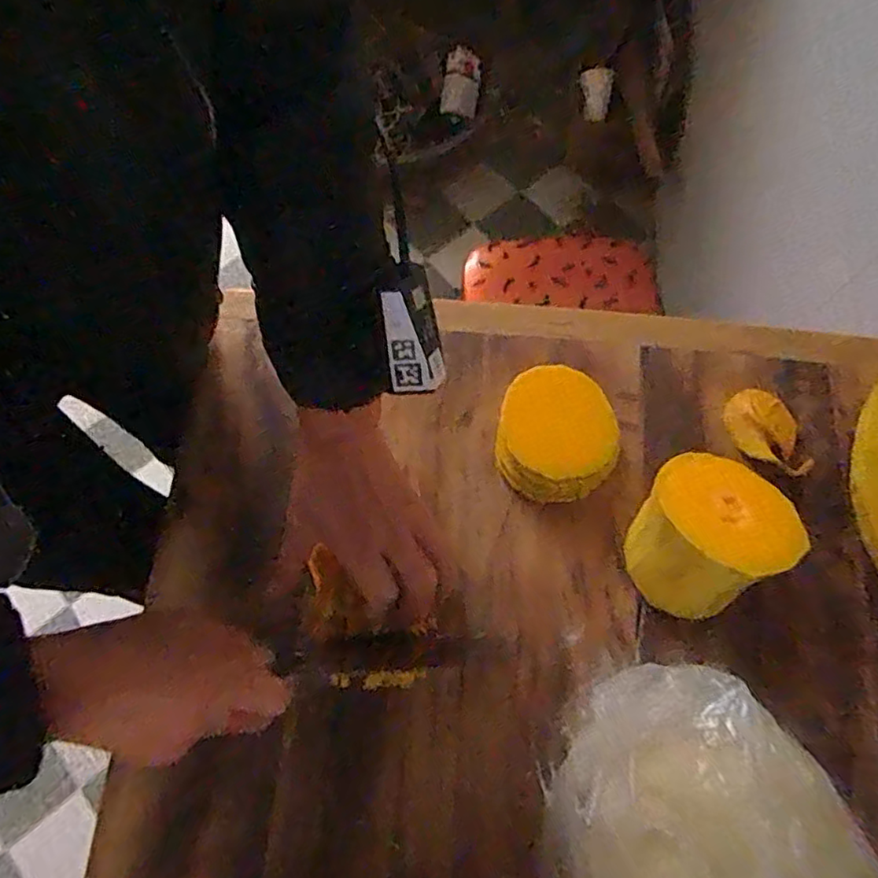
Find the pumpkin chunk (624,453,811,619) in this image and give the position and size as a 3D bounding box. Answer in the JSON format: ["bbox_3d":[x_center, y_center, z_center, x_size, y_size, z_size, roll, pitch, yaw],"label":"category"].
[{"bbox_3d":[0.177,0.056,0.403,0.109,0.067,0.087,-29,73,-8],"label":"pumpkin chunk"}]

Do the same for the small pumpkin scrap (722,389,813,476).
[{"bbox_3d":[0.247,-0.005,0.458,0.048,0.005,0.070,-22,72,-5],"label":"small pumpkin scrap"}]

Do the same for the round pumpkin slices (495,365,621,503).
[{"bbox_3d":[0.087,-0.004,0.445,0.085,0.022,0.094,10,72,5],"label":"round pumpkin slices"}]

